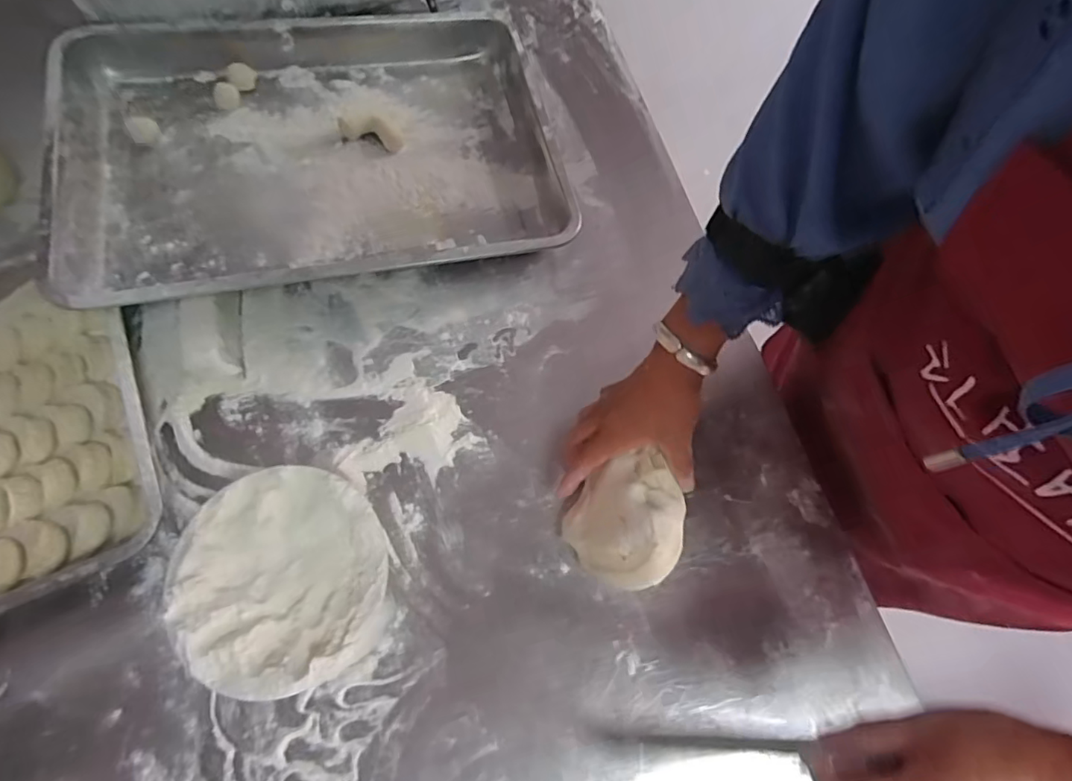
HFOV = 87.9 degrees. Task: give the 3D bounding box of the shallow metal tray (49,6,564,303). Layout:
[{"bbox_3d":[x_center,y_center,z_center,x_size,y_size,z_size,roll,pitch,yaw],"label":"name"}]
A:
[{"bbox_3d":[-0.223,-0.258,0.592,0.475,0.058,0.340,-11,73,-14],"label":"shallow metal tray"}]

